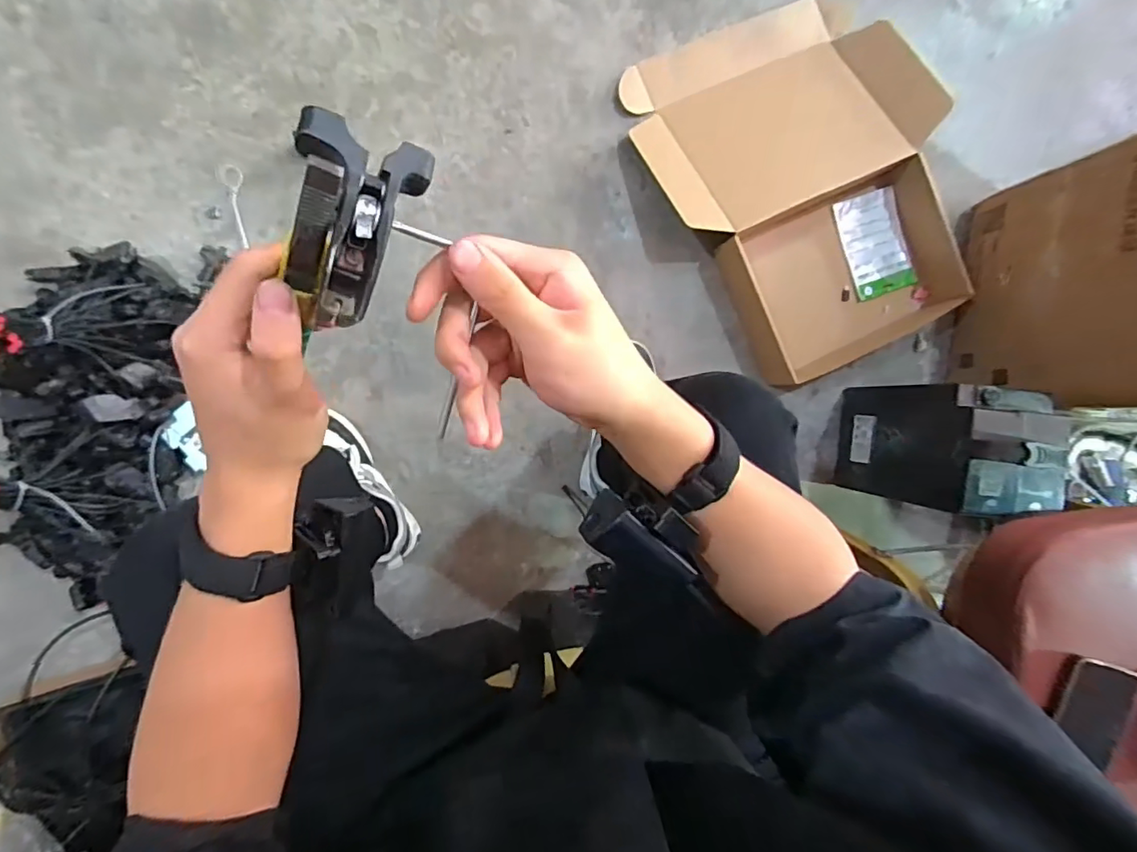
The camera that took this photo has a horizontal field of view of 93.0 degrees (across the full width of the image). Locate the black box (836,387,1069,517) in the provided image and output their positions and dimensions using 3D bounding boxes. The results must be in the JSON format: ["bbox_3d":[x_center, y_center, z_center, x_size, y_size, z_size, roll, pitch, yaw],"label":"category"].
[{"bbox_3d":[0.598,0.034,0.858,0.166,0.314,0.180,5,92,-8],"label":"black box"}]

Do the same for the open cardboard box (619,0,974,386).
[{"bbox_3d":[0.391,-0.392,0.904,0.463,0.145,0.597,-24,96,-6],"label":"open cardboard box"}]

